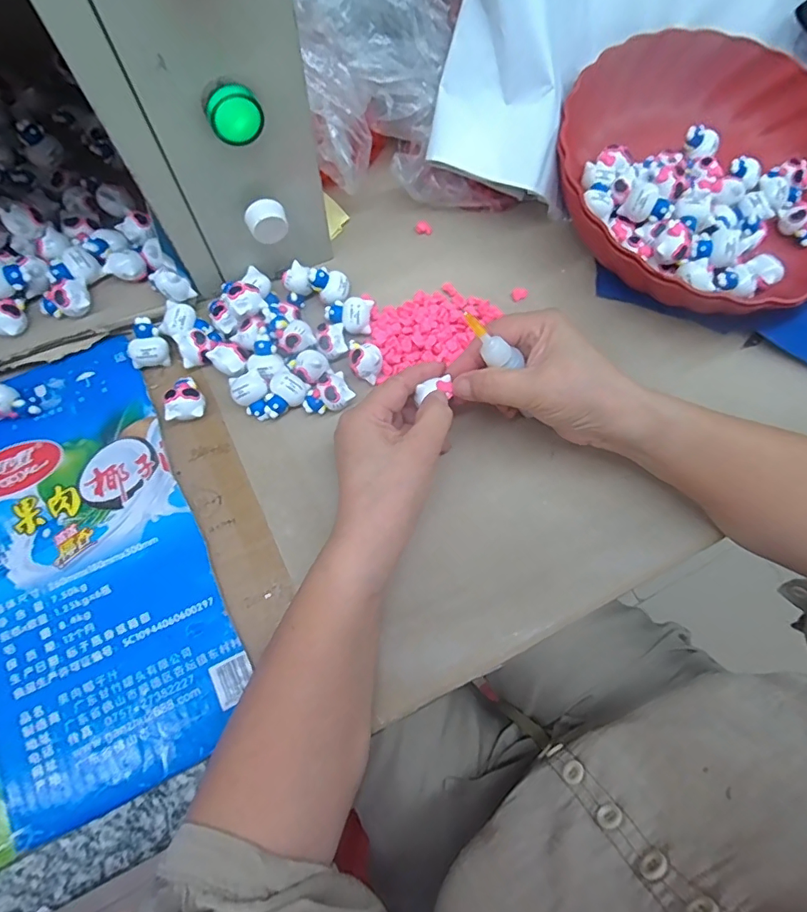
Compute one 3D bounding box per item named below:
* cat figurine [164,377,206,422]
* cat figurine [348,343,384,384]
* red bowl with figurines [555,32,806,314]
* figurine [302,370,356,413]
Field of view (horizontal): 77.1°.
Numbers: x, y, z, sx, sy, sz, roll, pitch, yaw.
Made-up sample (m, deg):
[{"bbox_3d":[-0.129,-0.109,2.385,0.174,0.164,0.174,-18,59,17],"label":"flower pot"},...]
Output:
[{"bbox_3d":[-0.151,-0.040,0.353,0.024,0.020,0.033,1,71,0],"label":"cat figurine"},{"bbox_3d":[-0.027,-0.067,0.362,0.025,0.021,0.019,16,71,5],"label":"cat figurine"},{"bbox_3d":[0.237,-0.217,0.398,0.237,0.064,0.231,0,71,-1],"label":"red bowl with figurines"},{"bbox_3d":[-0.052,-0.043,0.357,0.027,0.016,0.034,41,75,12],"label":"figurine"}]

